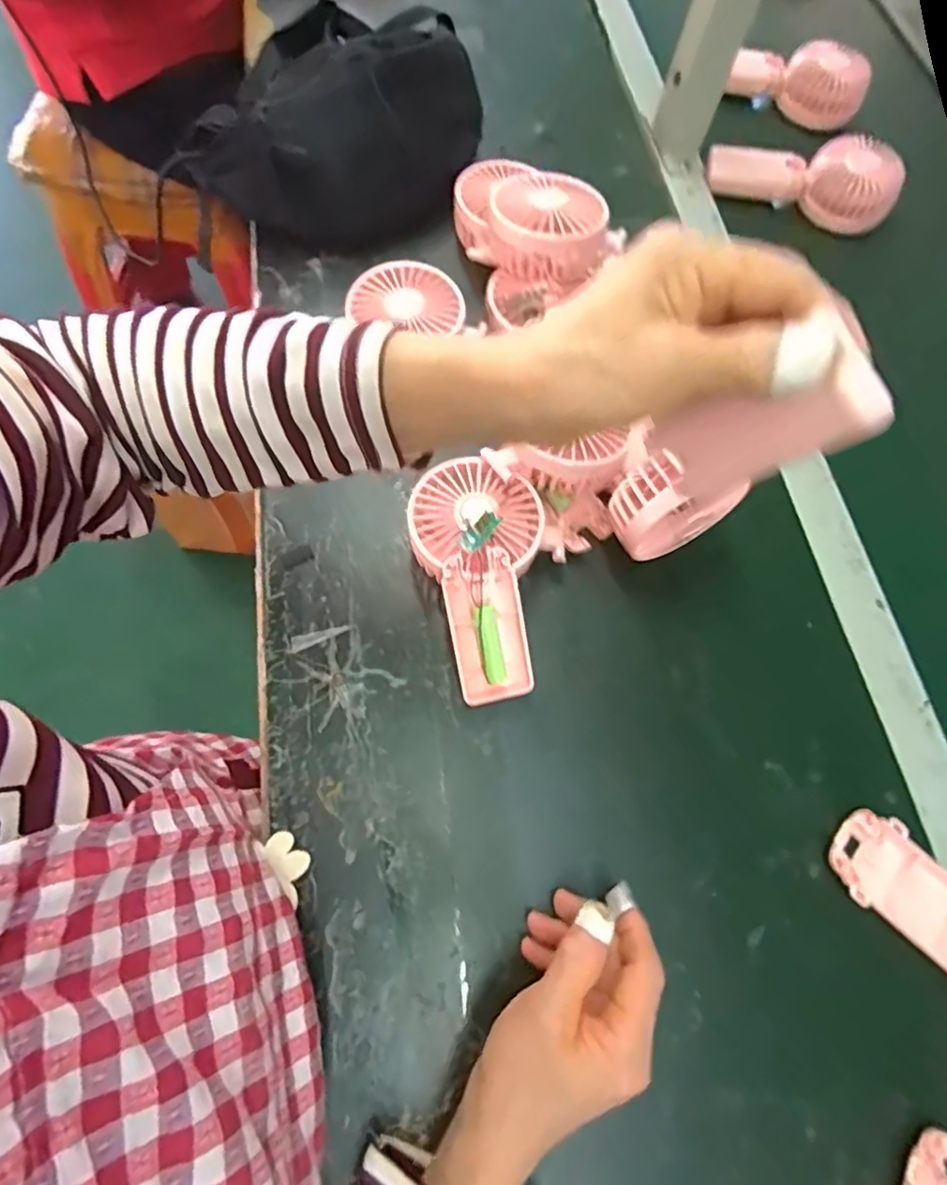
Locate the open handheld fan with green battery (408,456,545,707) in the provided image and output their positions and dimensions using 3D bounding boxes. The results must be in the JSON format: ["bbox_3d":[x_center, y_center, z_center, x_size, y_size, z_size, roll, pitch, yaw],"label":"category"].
[{"bbox_3d":[0.008,-0.012,0.383,0.086,0.047,0.161,-7,81,-4],"label":"open handheld fan with green battery"}]

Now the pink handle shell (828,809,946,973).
[{"bbox_3d":[0.261,0.179,0.356,0.098,0.009,0.052,42,73,15],"label":"pink handle shell"}]

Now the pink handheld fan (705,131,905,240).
[{"bbox_3d":[0.340,-0.419,0.603,0.165,0.030,0.077,24,112,10],"label":"pink handheld fan"}]

